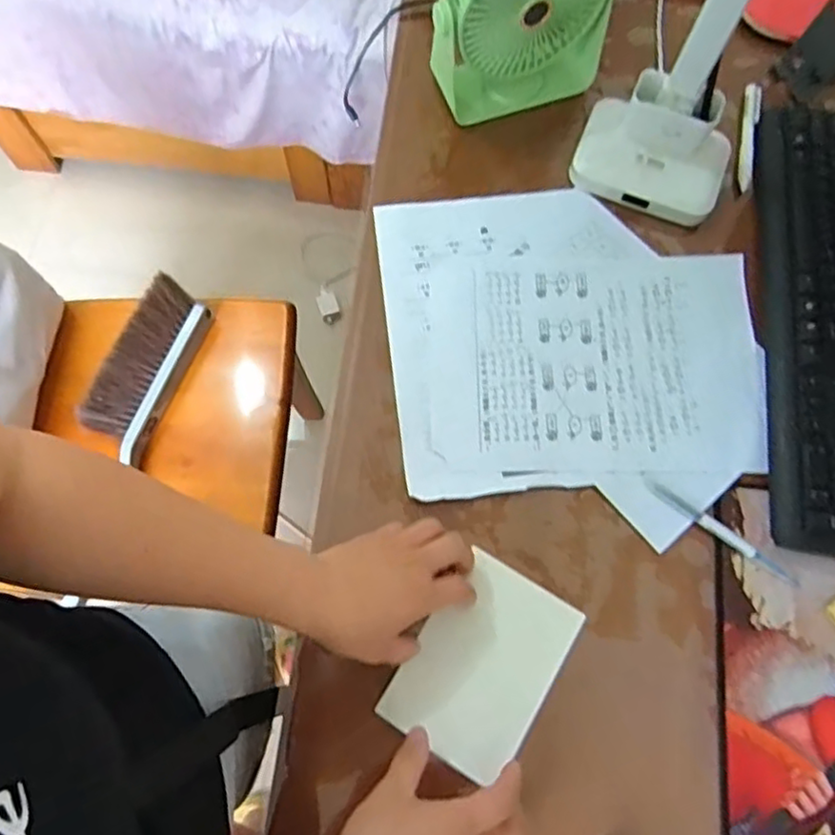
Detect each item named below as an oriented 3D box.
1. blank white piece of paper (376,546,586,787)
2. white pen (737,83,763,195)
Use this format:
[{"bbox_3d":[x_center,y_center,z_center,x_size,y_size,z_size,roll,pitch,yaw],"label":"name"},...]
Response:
[{"bbox_3d":[0.050,0.186,0.503,0.099,0.011,0.143,28,65,19],"label":"blank white piece of paper"},{"bbox_3d":[0.336,-0.284,0.668,0.017,0.011,0.125,12,73,5],"label":"white pen"}]

